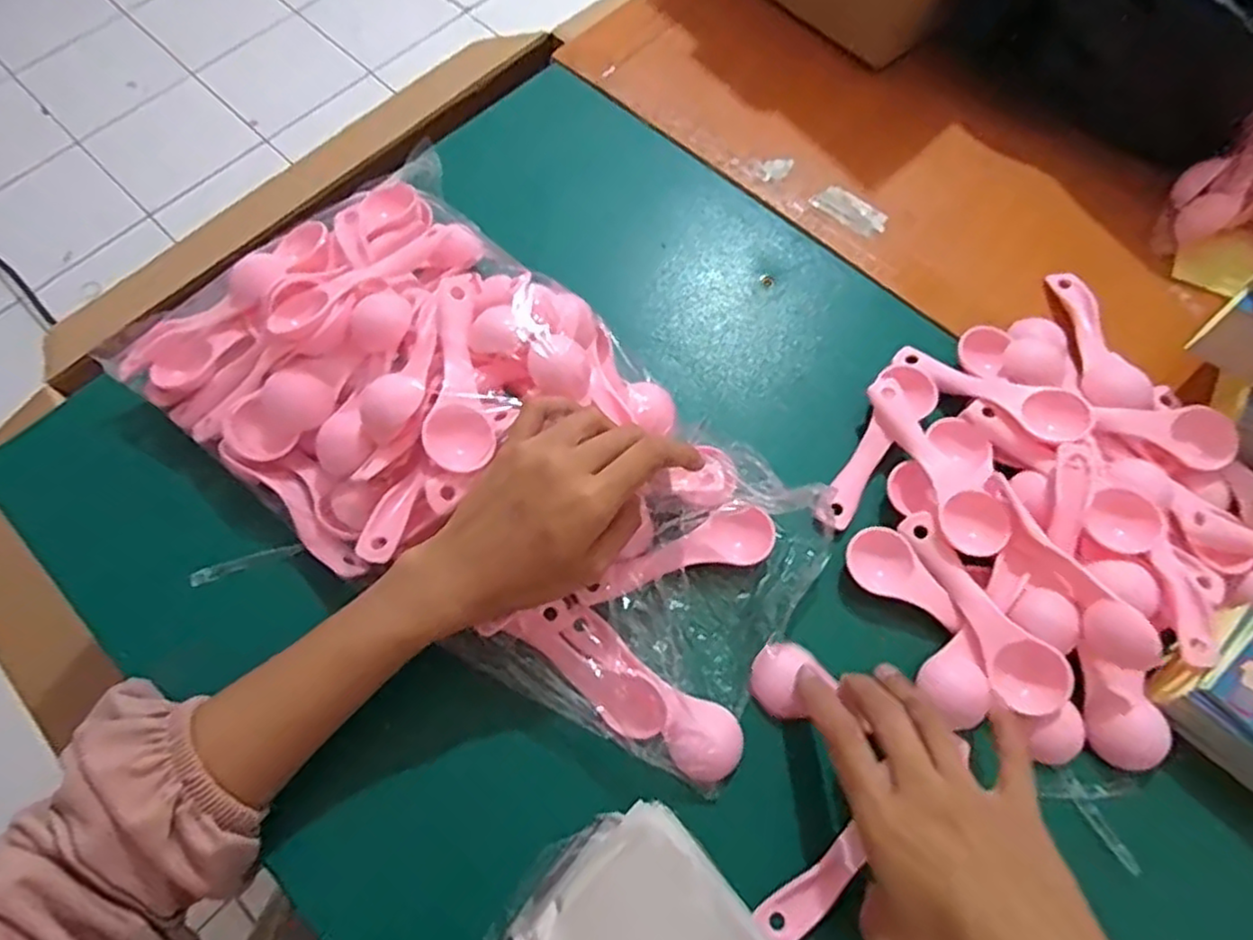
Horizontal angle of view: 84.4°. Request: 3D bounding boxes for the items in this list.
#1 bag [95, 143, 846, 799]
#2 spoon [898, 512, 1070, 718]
[{"bbox_3d":[-0.074,-0.024,0.380,0.384,0.068,0.200,36,69,6],"label":"bag"},{"bbox_3d":[0.184,0.072,0.362,0.031,0.016,0.113,-27,71,-10],"label":"spoon"}]

